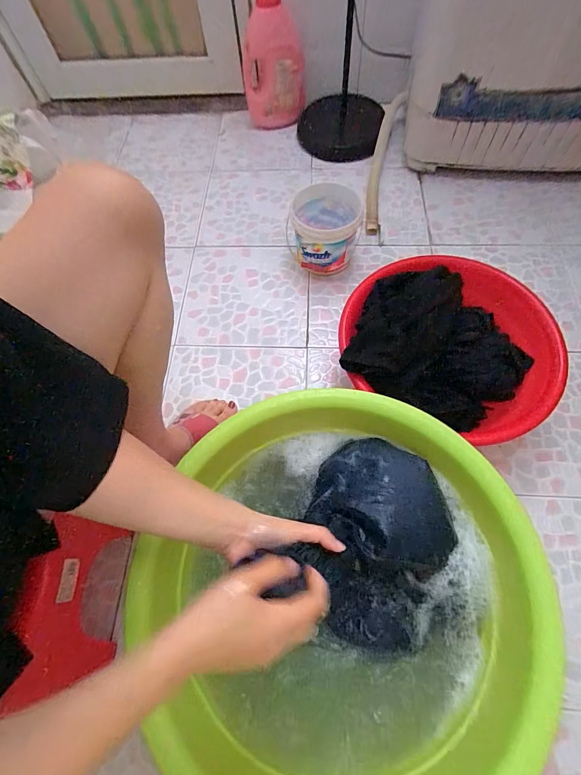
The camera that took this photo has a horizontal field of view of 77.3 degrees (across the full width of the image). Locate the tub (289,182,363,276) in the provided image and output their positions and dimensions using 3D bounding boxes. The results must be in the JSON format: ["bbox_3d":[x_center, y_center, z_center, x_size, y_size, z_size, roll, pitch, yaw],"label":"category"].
[{"bbox_3d":[0.084,-0.364,0.852,0.151,0.141,0.155,2,65,3],"label":"tub"}]

